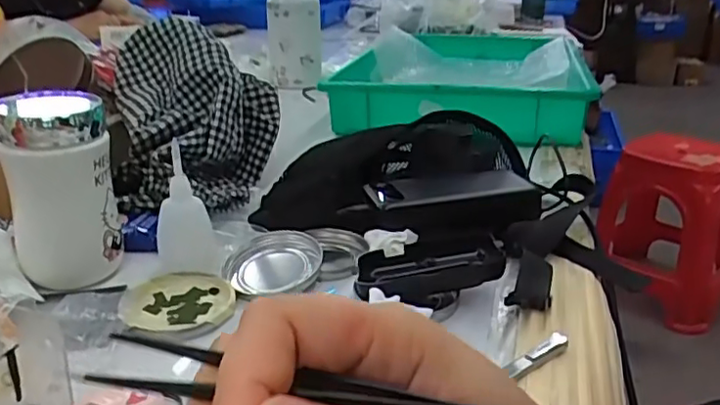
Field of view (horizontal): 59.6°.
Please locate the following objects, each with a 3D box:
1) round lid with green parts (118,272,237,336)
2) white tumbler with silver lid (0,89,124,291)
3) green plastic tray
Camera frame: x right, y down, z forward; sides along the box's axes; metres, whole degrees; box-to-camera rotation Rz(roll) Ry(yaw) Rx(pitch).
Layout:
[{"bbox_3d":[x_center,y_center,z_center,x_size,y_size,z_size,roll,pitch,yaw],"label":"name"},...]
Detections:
[{"bbox_3d":[-0.132,0.076,0.460,0.078,0.014,0.075,-2,23,-8],"label":"round lid with green parts"},{"bbox_3d":[-0.230,-0.012,0.485,0.074,0.137,0.066,-11,26,-27],"label":"white tumbler with silver lid"},{"bbox_3d":[0.176,-0.202,1.039,0.351,0.098,0.563,7,24,13],"label":"green plastic tray"}]

